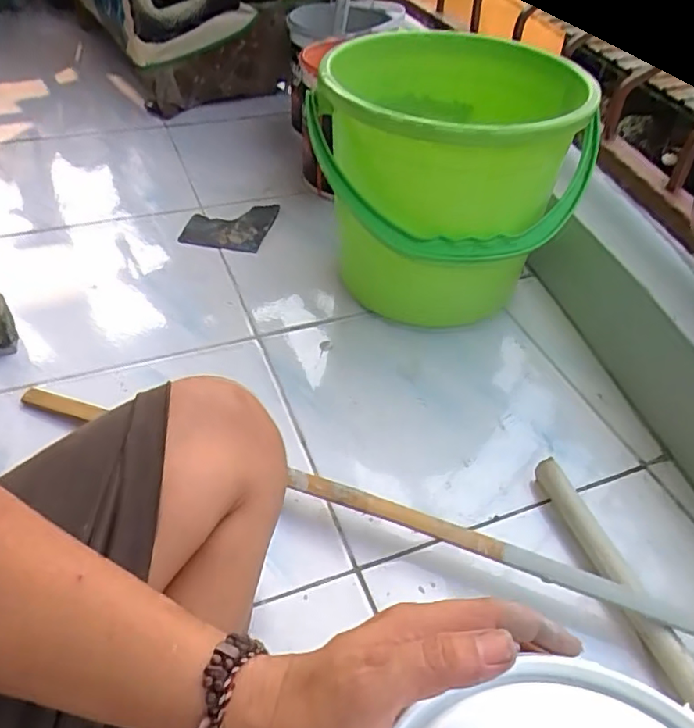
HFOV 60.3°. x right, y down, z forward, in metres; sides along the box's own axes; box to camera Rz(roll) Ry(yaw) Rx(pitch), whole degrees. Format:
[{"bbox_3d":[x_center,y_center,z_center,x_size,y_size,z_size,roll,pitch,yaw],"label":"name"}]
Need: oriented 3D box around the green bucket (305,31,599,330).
[{"bbox_3d":[0.105,-0.177,0.679,0.247,0.241,0.227,-28,53,-26],"label":"green bucket"}]

